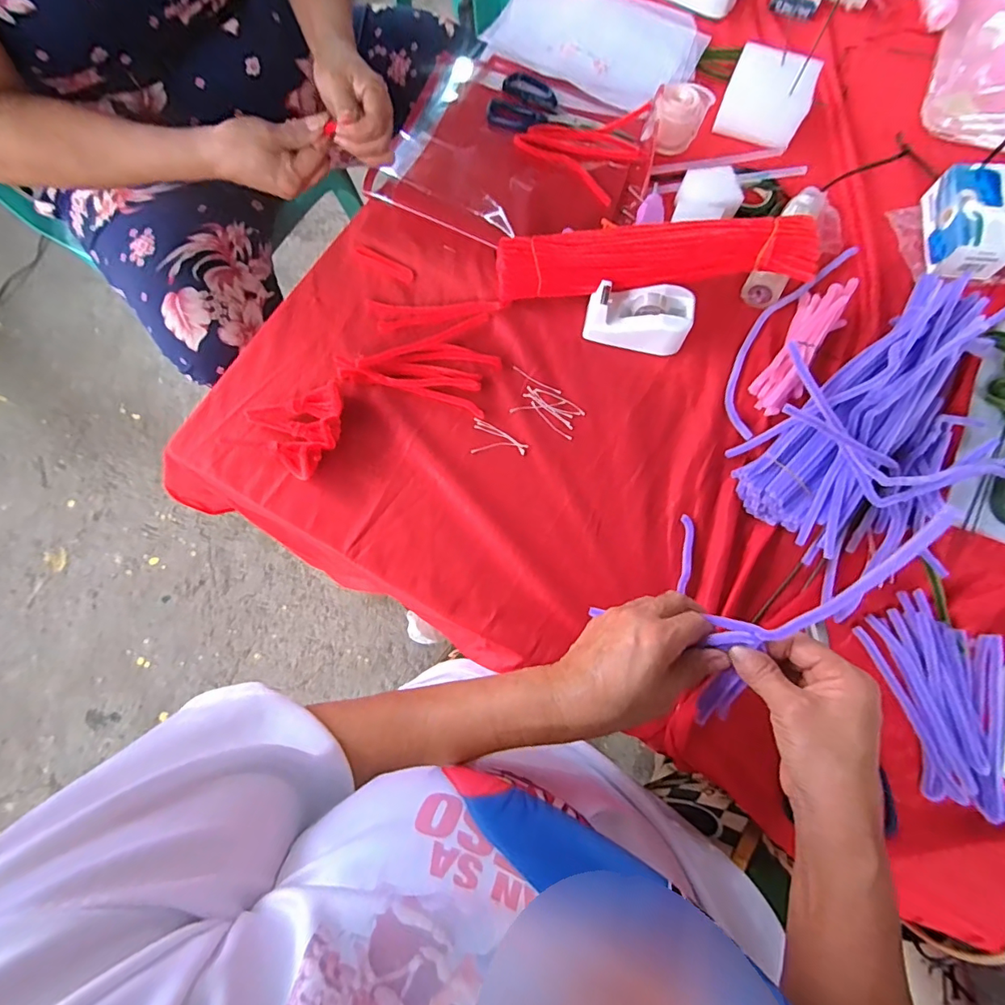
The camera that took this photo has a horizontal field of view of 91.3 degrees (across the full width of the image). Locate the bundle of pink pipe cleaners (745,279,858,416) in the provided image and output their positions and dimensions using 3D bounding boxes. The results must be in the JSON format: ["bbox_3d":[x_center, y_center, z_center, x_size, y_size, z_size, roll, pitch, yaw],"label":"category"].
[{"bbox_3d":[0.299,-0.158,0.487,0.044,0.025,0.167,34,75,10],"label":"bundle of pink pipe cleaners"}]

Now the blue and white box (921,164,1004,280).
[{"bbox_3d":[0.489,-0.289,0.511,0.069,0.044,0.112,10,74,4],"label":"blue and white box"}]

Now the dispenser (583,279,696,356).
[{"bbox_3d":[0.135,-0.184,0.492,0.099,0.043,0.054,7,72,2],"label":"dispenser"}]

